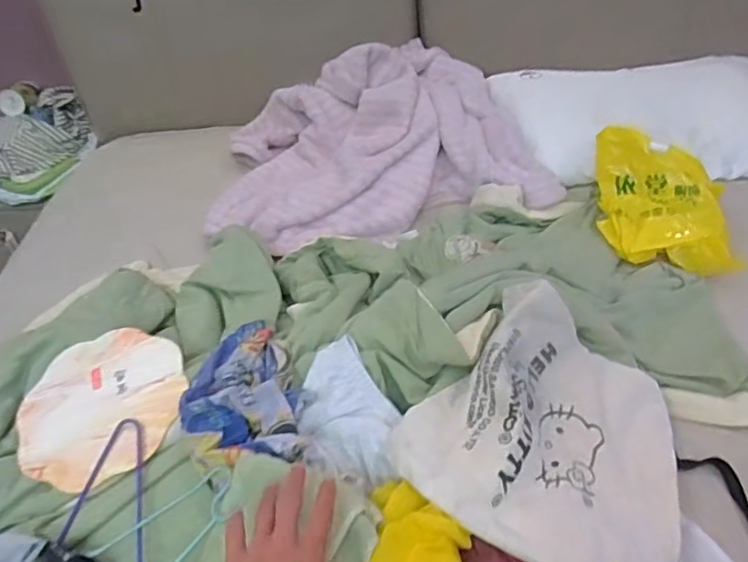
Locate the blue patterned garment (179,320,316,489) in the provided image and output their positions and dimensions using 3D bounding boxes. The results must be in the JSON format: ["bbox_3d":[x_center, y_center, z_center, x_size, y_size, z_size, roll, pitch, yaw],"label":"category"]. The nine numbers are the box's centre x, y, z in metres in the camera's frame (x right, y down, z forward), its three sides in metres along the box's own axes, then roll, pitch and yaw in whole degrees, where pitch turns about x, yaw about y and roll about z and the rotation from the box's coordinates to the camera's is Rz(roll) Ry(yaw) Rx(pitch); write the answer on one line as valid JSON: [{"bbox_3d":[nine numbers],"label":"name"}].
[{"bbox_3d":[-0.152,0.118,0.683,0.142,0.055,0.235,-9,40,-4],"label":"blue patterned garment"}]

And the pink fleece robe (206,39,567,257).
[{"bbox_3d":[-0.019,-0.298,1.206,0.642,0.171,0.540,-9,40,-5],"label":"pink fleece robe"}]

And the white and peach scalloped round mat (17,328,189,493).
[{"bbox_3d":[-0.333,0.152,0.710,0.200,0.015,0.195,-6,52,7],"label":"white and peach scalloped round mat"}]

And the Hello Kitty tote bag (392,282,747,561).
[{"bbox_3d":[0.241,0.182,0.630,0.391,0.135,0.308,15,44,23],"label":"Hello Kitty tote bag"}]

